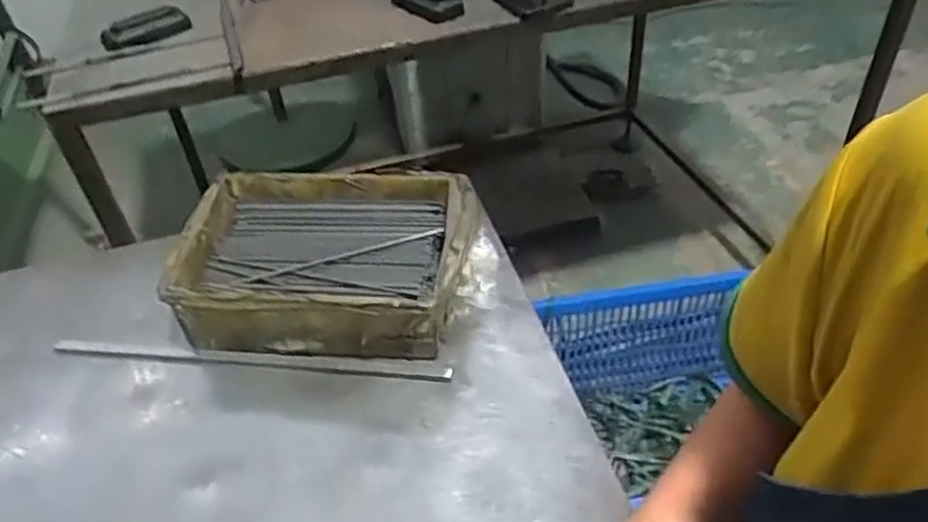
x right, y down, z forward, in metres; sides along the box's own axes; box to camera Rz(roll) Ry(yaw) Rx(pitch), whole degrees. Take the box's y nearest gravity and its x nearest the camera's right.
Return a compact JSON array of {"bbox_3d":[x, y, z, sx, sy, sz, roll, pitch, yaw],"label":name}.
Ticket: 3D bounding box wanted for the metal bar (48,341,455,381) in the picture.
[{"bbox_3d":[-0.188,0.086,0.612,0.355,0.006,0.014,3,42,6],"label":"metal bar"}]

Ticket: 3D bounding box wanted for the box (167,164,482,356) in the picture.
[{"bbox_3d":[-0.124,-0.004,0.644,0.259,0.078,0.184,3,42,6],"label":"box"}]

